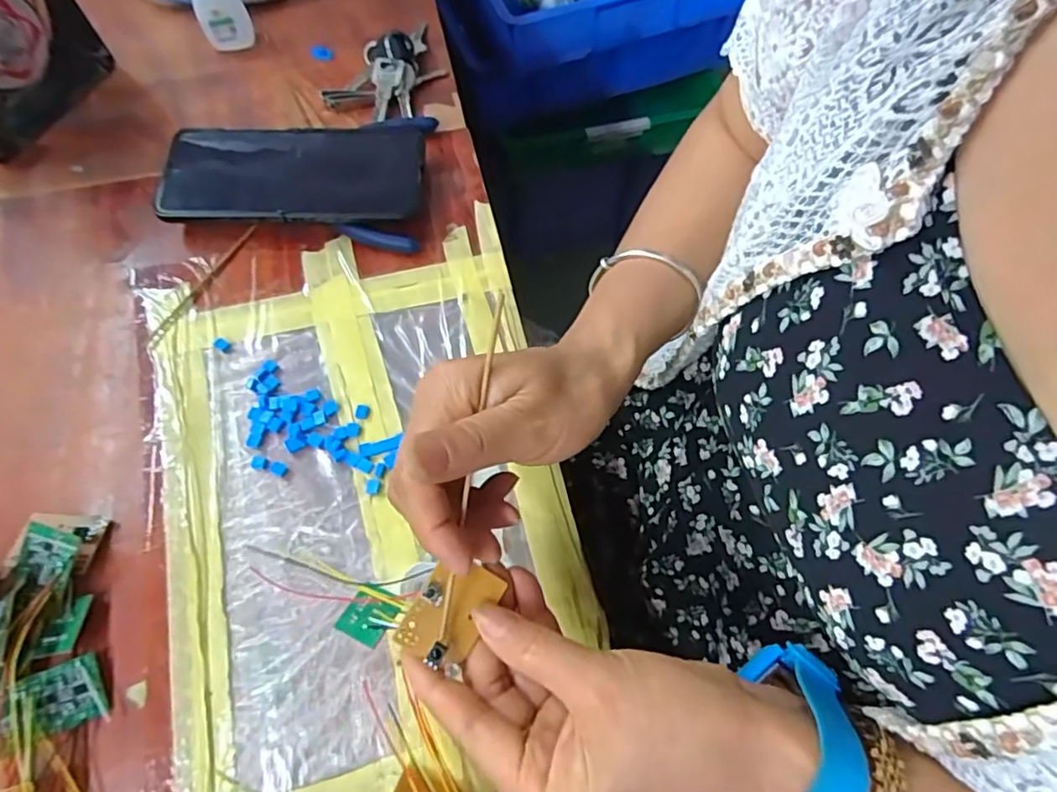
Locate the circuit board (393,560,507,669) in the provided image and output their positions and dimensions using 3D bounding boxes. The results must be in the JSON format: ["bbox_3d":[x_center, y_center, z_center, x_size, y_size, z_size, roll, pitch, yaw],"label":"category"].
[{"bbox_3d":[-0.033,0.088,0.248,0.030,0.013,0.043,29,70,14],"label":"circuit board"}]

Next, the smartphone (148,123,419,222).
[{"bbox_3d":[-0.164,-0.156,0.418,0.176,0.011,0.084,-1,67,1],"label":"smartphone"}]

